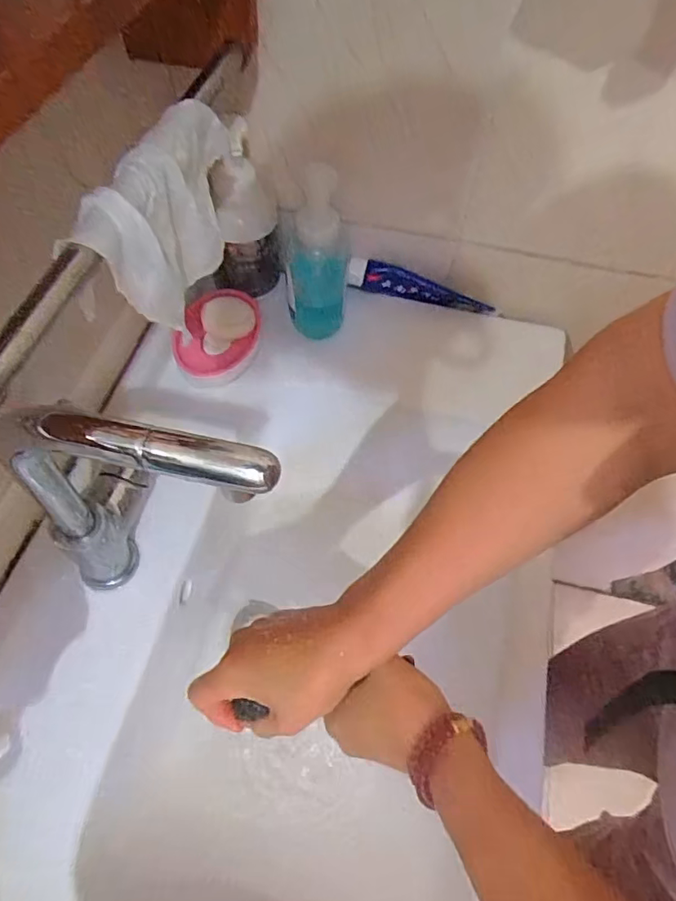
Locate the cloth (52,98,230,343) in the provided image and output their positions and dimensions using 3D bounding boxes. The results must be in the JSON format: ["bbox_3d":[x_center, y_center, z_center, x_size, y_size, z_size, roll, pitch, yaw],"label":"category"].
[{"bbox_3d":[-0.114,-0.159,0.370,0.039,0.102,0.174,14,60,6],"label":"cloth"}]

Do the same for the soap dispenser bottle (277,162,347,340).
[{"bbox_3d":[-0.022,-0.200,0.563,0.068,0.175,0.064,-4,60,-4],"label":"soap dispenser bottle"}]

